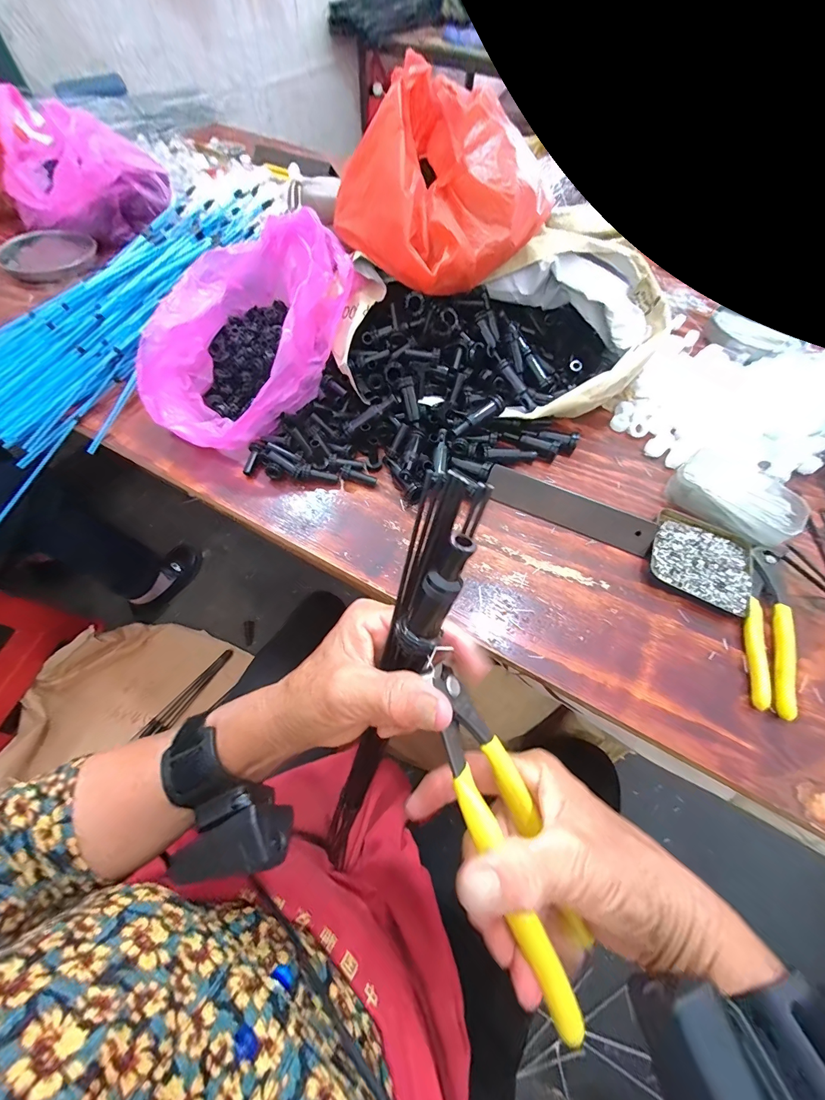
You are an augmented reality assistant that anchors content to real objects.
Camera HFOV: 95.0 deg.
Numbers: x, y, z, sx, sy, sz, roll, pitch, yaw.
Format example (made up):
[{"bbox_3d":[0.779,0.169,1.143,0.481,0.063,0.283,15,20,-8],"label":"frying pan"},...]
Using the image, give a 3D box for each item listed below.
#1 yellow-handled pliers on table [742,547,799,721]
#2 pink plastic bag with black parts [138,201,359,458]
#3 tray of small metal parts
[{"bbox_3d":[0.332,0.069,0.353,0.035,0.012,0.164,22,62,9],"label":"yellow-handled pliers on table"},{"bbox_3d":[-0.176,-0.236,0.431,0.168,0.129,0.264,19,62,7],"label":"pink plastic bag with black parts"},{"bbox_3d":[0.294,0.008,0.385,0.094,0.013,0.094,28,63,12],"label":"tray of small metal parts"}]

